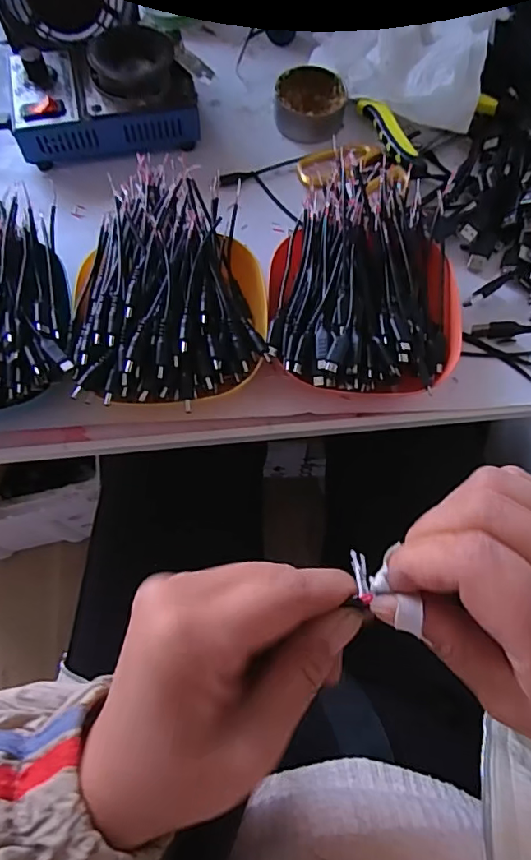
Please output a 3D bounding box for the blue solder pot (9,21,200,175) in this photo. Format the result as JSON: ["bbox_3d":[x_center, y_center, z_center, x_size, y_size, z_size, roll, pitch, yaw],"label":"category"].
[{"bbox_3d":[-0.135,-0.284,0.438,0.149,0.053,0.085,-9,71,-5],"label":"blue solder pot"}]

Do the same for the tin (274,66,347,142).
[{"bbox_3d":[0.041,-0.293,0.469,0.062,0.024,0.065,1,70,-2],"label":"tin"}]

